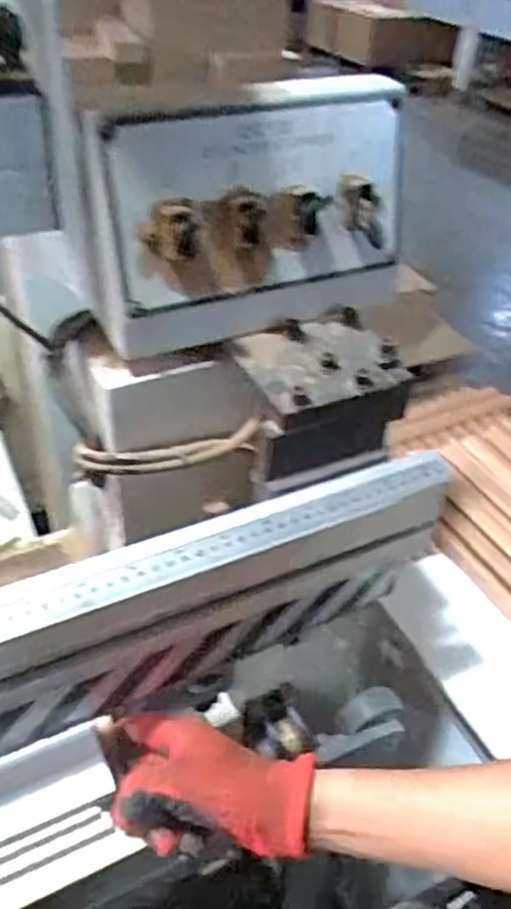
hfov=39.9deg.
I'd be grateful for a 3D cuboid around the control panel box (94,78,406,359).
[{"bbox_3d":[0.010,-0.161,0.481,0.223,0.147,0.069,-22,46,-27],"label":"control panel box"}]

